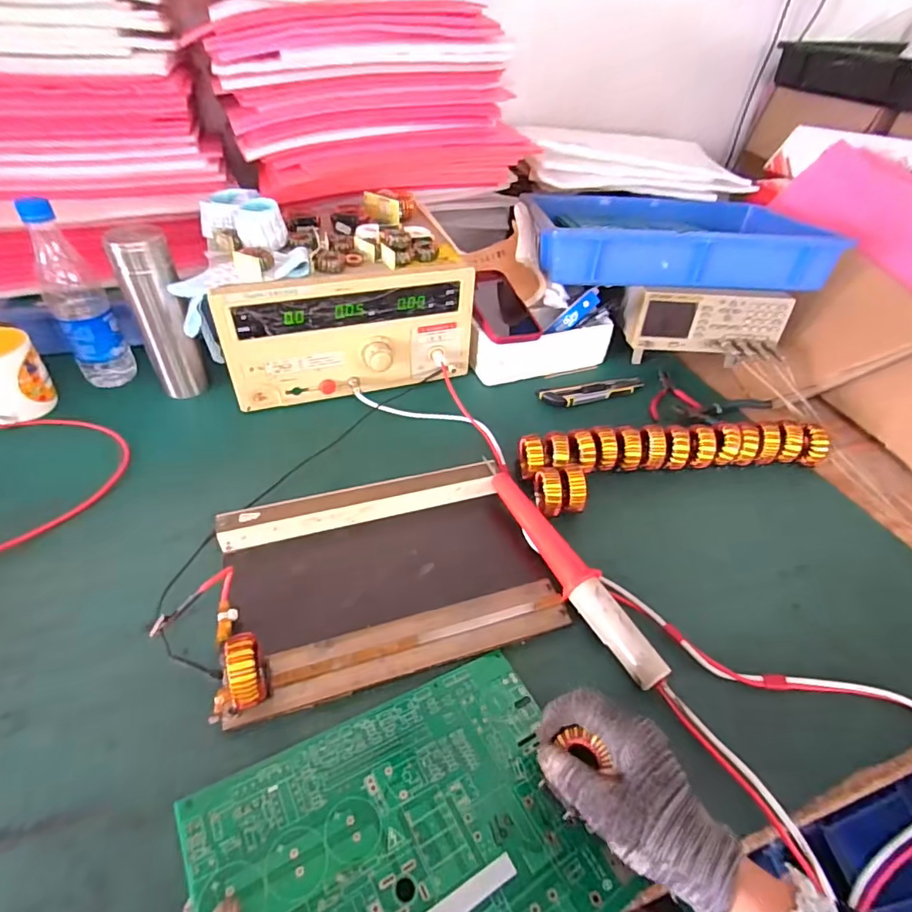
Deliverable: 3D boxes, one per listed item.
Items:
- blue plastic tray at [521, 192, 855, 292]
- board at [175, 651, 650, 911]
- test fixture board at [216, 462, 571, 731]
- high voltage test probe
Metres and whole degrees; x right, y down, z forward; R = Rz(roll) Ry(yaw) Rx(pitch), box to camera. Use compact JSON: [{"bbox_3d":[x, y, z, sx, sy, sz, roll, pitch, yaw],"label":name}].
[{"bbox_3d":[0.343,-0.359,0.806,0.441,0.074,0.306,3,44,-1],"label":"blue plastic tray"},{"bbox_3d":[-0.021,0.247,0.326,0.243,0.004,0.180,-11,43,-34],"label":"board"},{"bbox_3d":[-0.065,0.107,0.490,0.298,0.033,0.199,-11,46,-16],"label":"test fixture board"},{"bbox_3d":[0.107,0.106,0.490,0.032,0.029,0.242,-18,48,-22],"label":"high voltage test probe"}]

